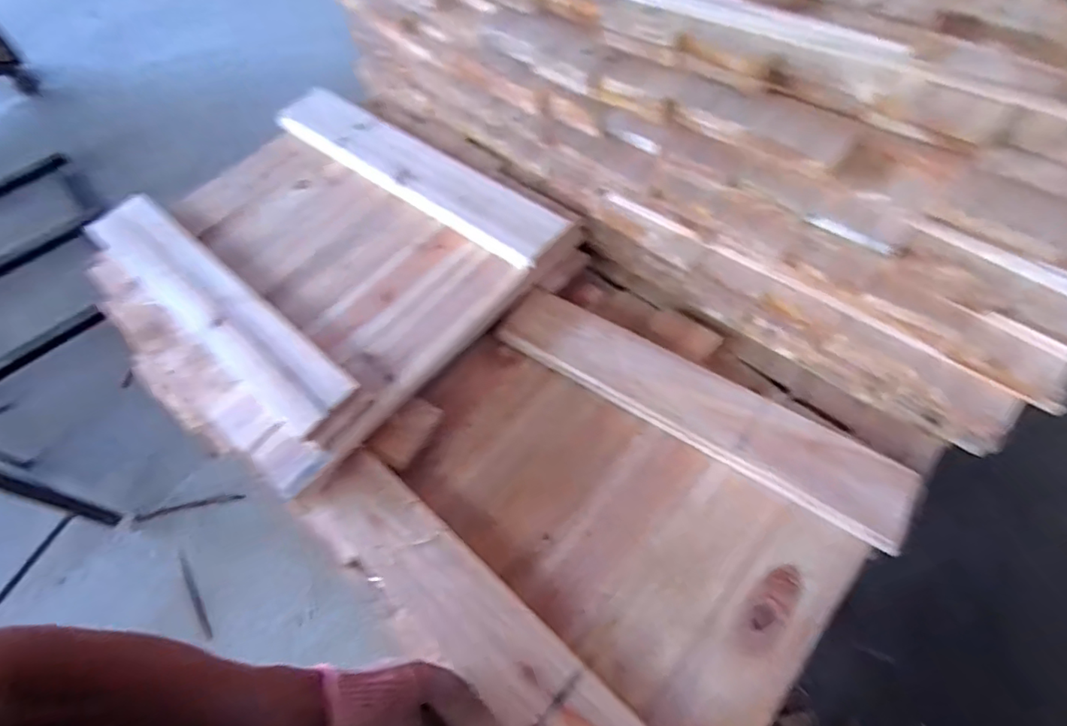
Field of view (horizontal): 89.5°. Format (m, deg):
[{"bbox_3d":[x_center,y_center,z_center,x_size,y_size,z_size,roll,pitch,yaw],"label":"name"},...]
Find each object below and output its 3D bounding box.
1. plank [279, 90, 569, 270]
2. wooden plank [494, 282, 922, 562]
[{"bbox_3d":[-0.184,-0.286,0.800,0.516,0.044,0.093,31,67,20],"label":"plank"},{"bbox_3d":[0.174,0.040,0.627,0.481,0.017,0.090,29,82,23],"label":"wooden plank"}]

